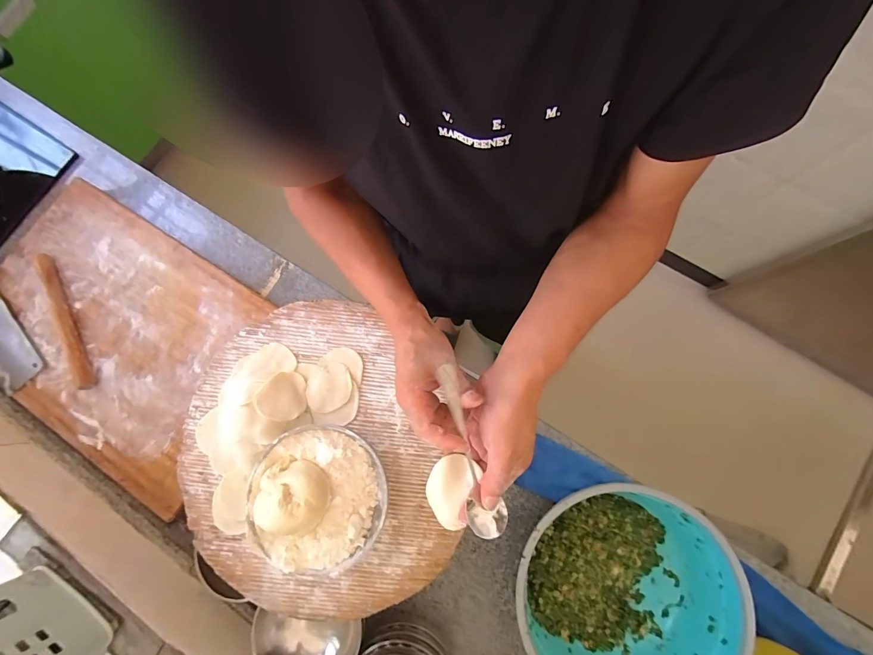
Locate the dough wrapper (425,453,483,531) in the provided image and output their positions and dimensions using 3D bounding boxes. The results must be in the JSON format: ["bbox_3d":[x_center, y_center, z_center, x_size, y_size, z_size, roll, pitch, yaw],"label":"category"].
[{"bbox_3d":[0.015,0.168,0.383,0.049,0.013,0.069,29,80,7],"label":"dough wrapper"}]

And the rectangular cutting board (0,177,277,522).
[{"bbox_3d":[-0.603,-0.001,0.677,0.563,0.025,0.391,31,83,8],"label":"rectangular cutting board"}]

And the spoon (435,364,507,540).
[{"bbox_3d":[0.032,0.116,0.354,0.036,0.026,0.160,-13,90,-1],"label":"spoon"}]

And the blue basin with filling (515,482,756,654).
[{"bbox_3d":[0.254,0.376,0.533,0.279,0.115,0.280,-1,80,3],"label":"blue basin with filling"}]

